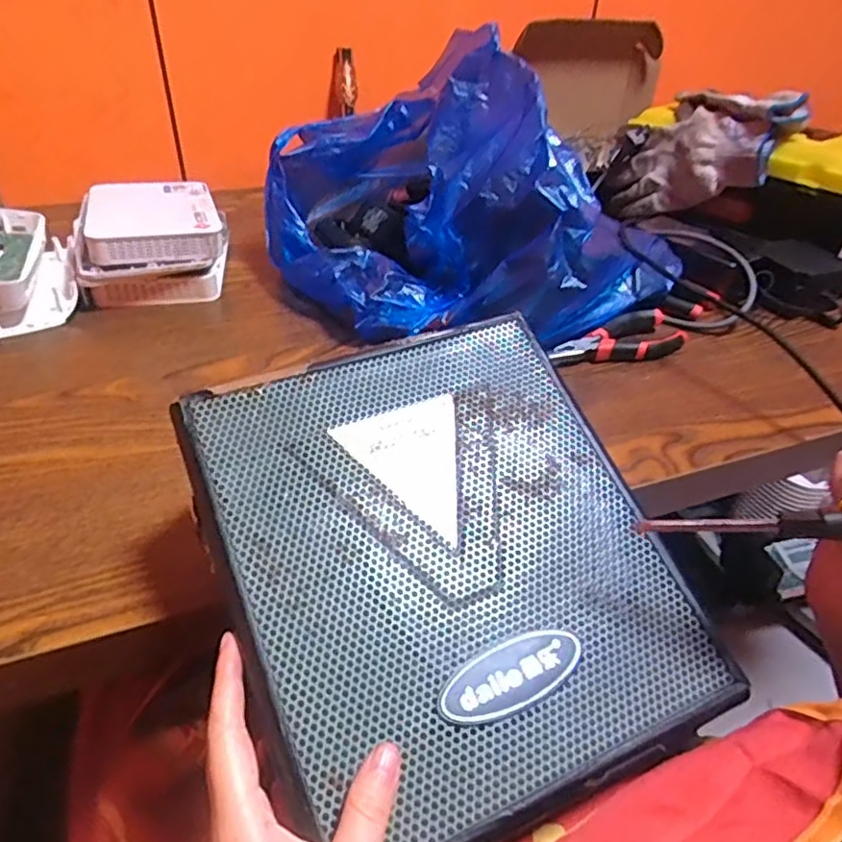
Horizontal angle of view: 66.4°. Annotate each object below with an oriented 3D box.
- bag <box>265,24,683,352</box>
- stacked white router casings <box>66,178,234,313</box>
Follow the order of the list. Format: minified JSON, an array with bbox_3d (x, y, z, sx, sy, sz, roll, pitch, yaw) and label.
[{"bbox_3d":[0.047,-0.243,0.649,0.345,0.195,0.357,-20,43,-26],"label":"bag"},{"bbox_3d":[-0.283,-0.193,0.688,0.142,0.075,0.177,-7,39,-12],"label":"stacked white router casings"}]

